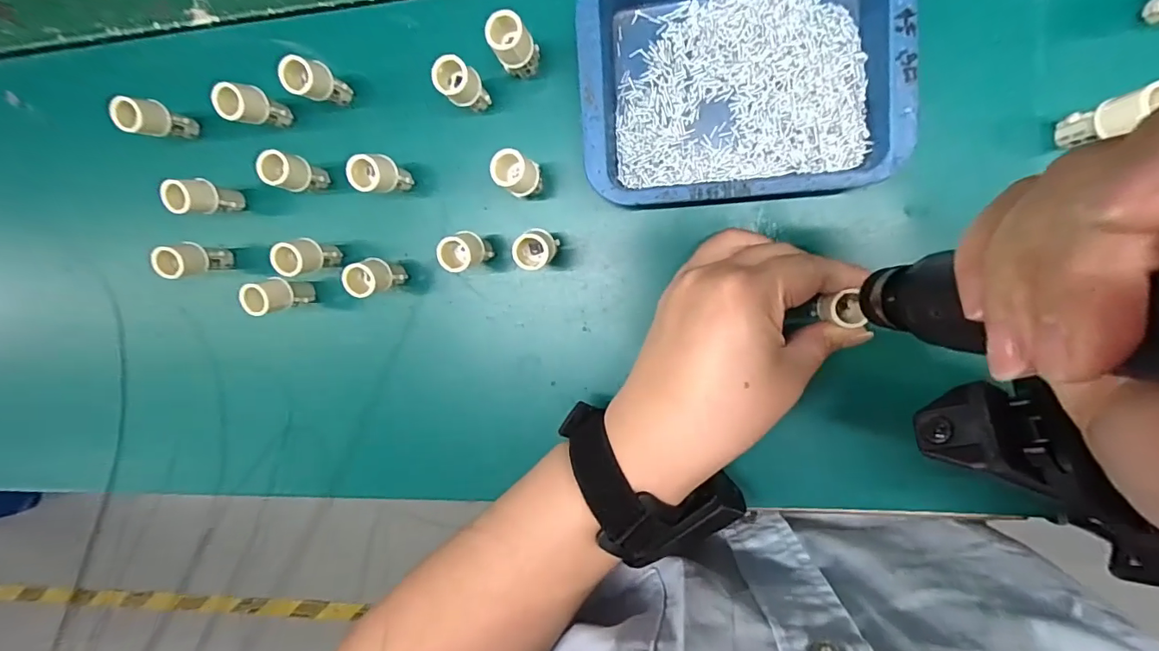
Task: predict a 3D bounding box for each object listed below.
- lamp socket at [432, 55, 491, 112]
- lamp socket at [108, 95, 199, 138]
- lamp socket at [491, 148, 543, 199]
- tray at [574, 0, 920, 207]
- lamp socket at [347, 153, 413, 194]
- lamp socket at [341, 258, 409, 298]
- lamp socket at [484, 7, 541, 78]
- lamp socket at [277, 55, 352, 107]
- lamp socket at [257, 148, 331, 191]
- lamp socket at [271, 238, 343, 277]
[{"bbox_3d":[-0.062,-0.128,0.266,0.019,0.042,0.020,1,93,10],"label":"lamp socket"},{"bbox_3d":[-0.254,-0.123,0.294,0.015,0.039,0.021,19,96,7],"label":"lamp socket"},{"bbox_3d":[-0.032,-0.081,0.267,0.021,0.041,0.019,31,98,7],"label":"lamp socket"},{"bbox_3d":[0.080,-0.126,0.250,0.156,0.024,0.120,-4,93,9],"label":"tray"},{"bbox_3d":[-0.110,-0.083,0.277,0.018,0.042,0.021,19,97,9],"label":"lamp socket"},{"bbox_3d":[-0.117,-0.027,0.281,0.018,0.037,0.021,4,94,10],"label":"lamp socket"},{"bbox_3d":[-0.033,-0.146,0.259,0.020,0.039,0.021,1,93,10],"label":"lamp socket"},{"bbox_3d":[-0.146,-0.135,0.275,0.016,0.042,0.021,34,99,7],"label":"lamp socket"},{"bbox_3d":[-0.164,-0.087,0.284,0.017,0.040,0.019,19,97,9],"label":"lamp socket"},{"bbox_3d":[-0.158,-0.039,0.286,0.018,0.038,0.021,4,94,10],"label":"lamp socket"}]

